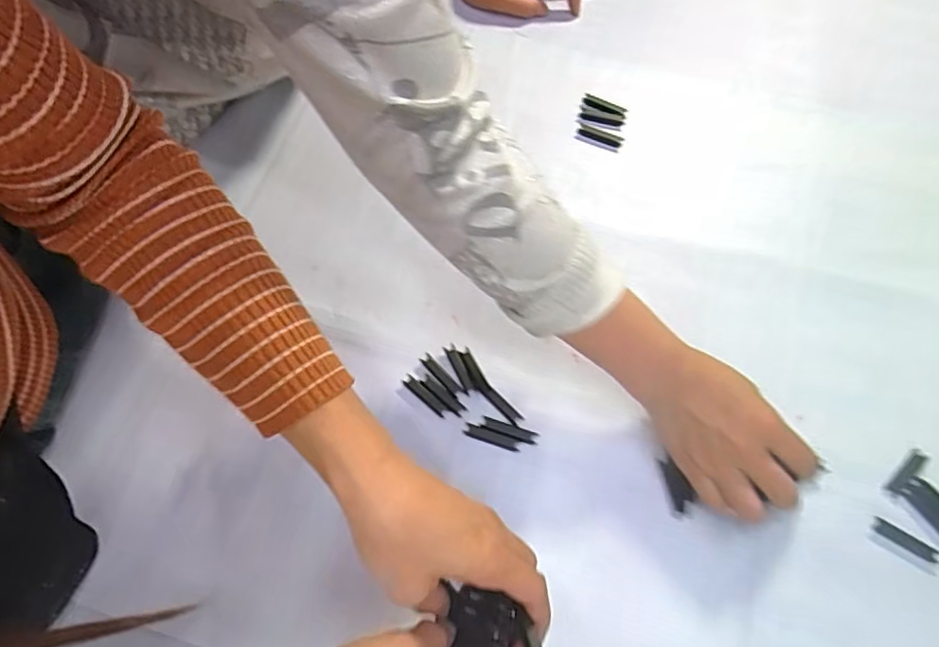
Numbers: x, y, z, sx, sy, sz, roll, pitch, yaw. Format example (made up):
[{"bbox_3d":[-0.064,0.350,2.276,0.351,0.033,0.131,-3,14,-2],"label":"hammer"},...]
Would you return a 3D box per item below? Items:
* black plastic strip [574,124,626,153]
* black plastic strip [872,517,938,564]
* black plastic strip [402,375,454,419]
[{"bbox_3d":[0.134,-0.191,0.582,0.047,0.005,0.020,24,69,12],"label":"black plastic strip"},{"bbox_3d":[0.326,0.162,0.418,0.045,0.004,0.012,31,71,14],"label":"black plastic strip"},{"bbox_3d":[-0.034,0.062,0.463,0.047,0.006,0.010,39,73,17],"label":"black plastic strip"}]

